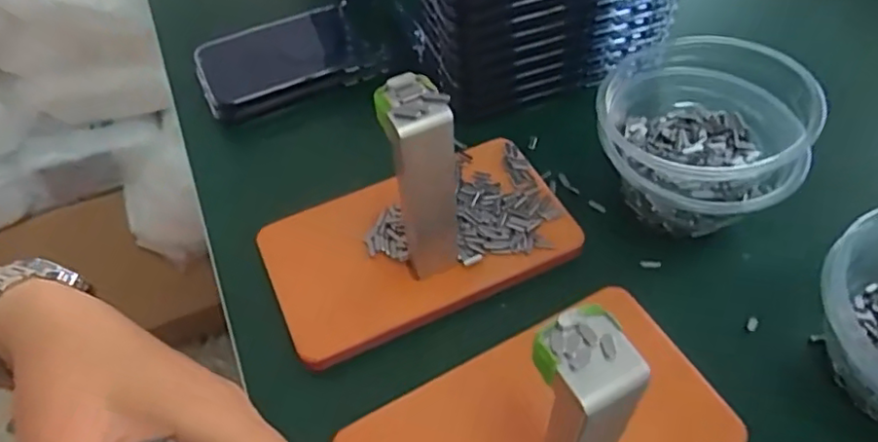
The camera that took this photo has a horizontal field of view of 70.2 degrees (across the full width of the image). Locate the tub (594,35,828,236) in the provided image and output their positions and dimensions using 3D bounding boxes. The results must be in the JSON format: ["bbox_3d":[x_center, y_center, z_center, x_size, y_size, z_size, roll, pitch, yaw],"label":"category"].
[{"bbox_3d":[0.150,-0.048,0.364,0.110,0.075,0.099,22,58,20],"label":"tub"}]

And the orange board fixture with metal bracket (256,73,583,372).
[{"bbox_3d":[-0.016,-0.022,0.319,0.171,0.113,0.093,-22,54,-11],"label":"orange board fixture with metal bracket"}]

